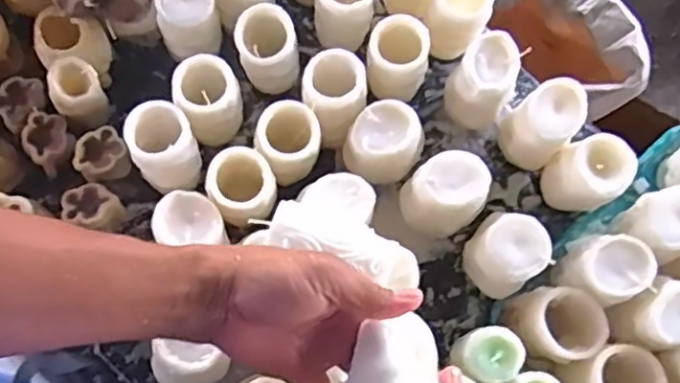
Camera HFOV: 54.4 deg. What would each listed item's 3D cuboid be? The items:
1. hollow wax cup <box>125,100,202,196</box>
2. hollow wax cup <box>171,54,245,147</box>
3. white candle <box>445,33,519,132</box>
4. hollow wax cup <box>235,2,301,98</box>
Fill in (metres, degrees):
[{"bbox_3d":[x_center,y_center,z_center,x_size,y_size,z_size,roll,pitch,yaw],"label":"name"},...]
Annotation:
[{"bbox_3d":[-0.173,-0.045,0.644,0.064,0.075,0.073,-21,77,-9],"label":"hollow wax cup"},{"bbox_3d":[-0.134,-0.091,0.674,0.066,0.085,0.062,1,75,-3],"label":"hollow wax cup"},{"bbox_3d":[0.144,-0.111,0.708,0.066,0.111,0.079,19,75,2],"label":"white candle"},{"bbox_3d":[-0.077,-0.145,0.693,0.063,0.088,0.061,-10,76,-6],"label":"hollow wax cup"}]

